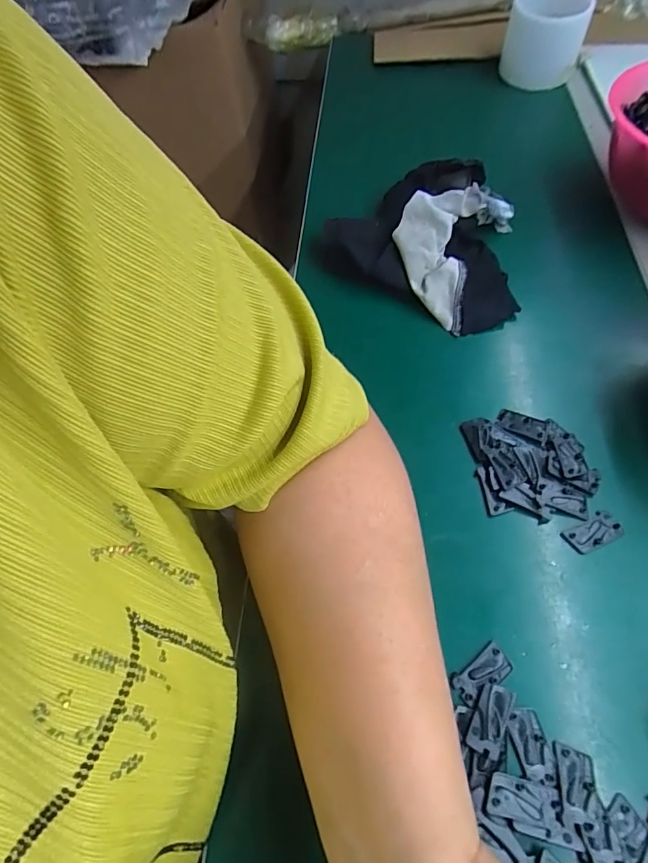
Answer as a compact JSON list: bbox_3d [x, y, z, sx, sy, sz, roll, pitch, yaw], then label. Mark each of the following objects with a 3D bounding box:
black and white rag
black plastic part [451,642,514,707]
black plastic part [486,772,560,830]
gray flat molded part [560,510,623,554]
[{"bbox_3d":[0.101,-0.173,0.413,0.179,0.053,0.143,34,66,22],"label":"black and white rag"},{"bbox_3d":[0.085,0.130,0.256,0.033,0.004,0.016,-31,61,-16],"label":"black plastic part"},{"bbox_3d":[0.094,0.173,0.225,0.033,0.004,0.017,8,59,8],"label":"black plastic part"},{"bbox_3d":[0.166,0.061,0.292,0.034,0.004,0.018,-25,60,-12],"label":"gray flat molded part"}]

